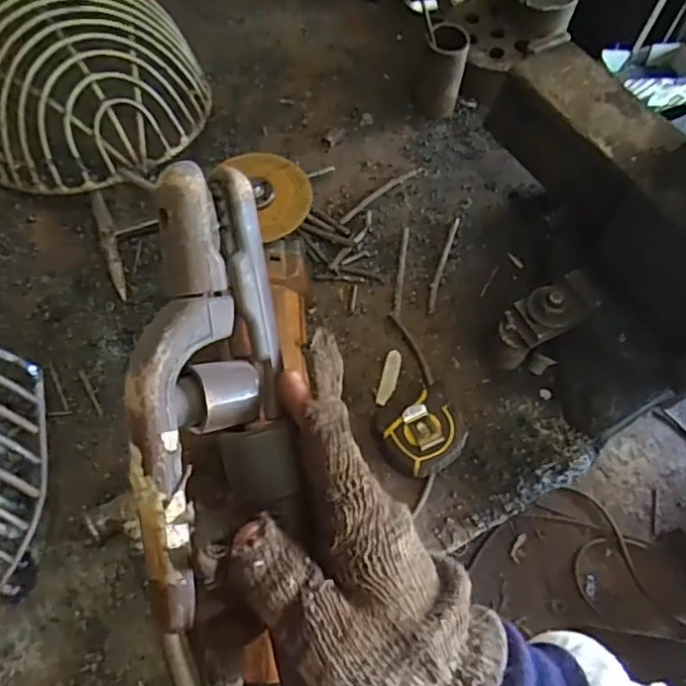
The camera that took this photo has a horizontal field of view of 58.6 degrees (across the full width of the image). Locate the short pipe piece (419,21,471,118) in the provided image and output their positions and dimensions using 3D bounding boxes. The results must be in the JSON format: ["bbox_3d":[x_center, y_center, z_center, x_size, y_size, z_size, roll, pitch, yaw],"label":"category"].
[{"bbox_3d":[0.097,-0.266,0.602,0.041,0.083,0.048,13,63,3],"label":"short pipe piece"}]

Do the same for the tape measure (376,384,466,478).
[{"bbox_3d":[0.057,0.070,0.454,0.056,0.034,0.056,-3,64,5],"label":"tape measure"}]

